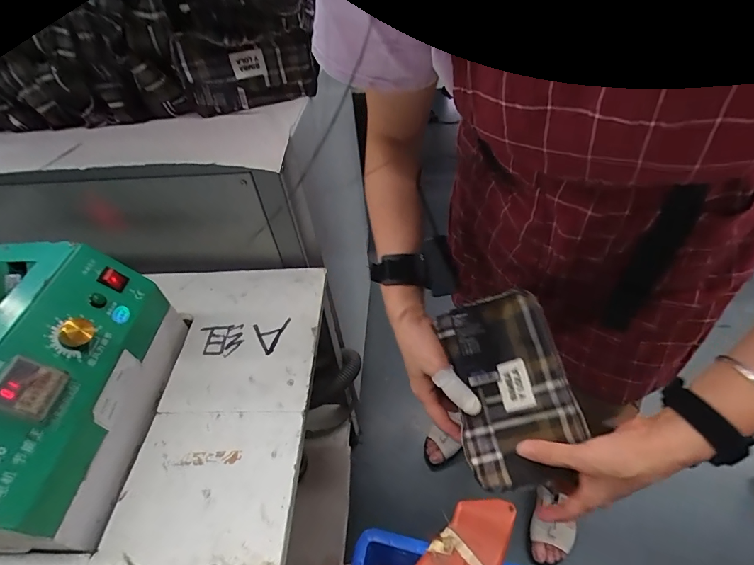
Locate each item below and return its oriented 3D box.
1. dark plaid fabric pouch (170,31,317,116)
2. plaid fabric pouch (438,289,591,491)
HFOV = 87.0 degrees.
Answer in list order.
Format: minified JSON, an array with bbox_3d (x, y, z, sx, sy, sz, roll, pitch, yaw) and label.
[{"bbox_3d":[-0.191,-0.318,0.592,0.189,0.104,0.042,-20,47,-12],"label":"dark plaid fabric pouch"},{"bbox_3d":[0.143,0.111,0.432,0.118,0.020,0.194,-16,70,20],"label":"plaid fabric pouch"}]

